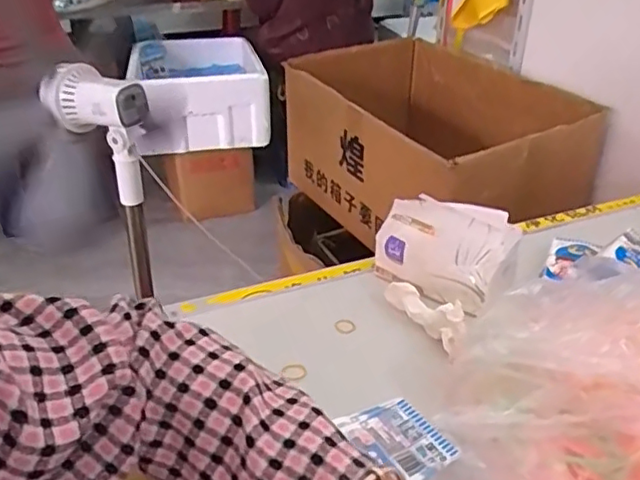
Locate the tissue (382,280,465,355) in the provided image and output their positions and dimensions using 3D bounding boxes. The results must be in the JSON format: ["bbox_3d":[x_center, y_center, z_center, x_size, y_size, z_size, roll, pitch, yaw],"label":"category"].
[{"bbox_3d":[0.102,0.067,0.587,0.026,0.038,0.100,-17,35,-28],"label":"tissue"}]

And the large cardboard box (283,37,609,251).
[{"bbox_3d":[0.199,-0.173,1.152,0.393,0.257,0.546,-21,37,-33],"label":"large cardboard box"}]

